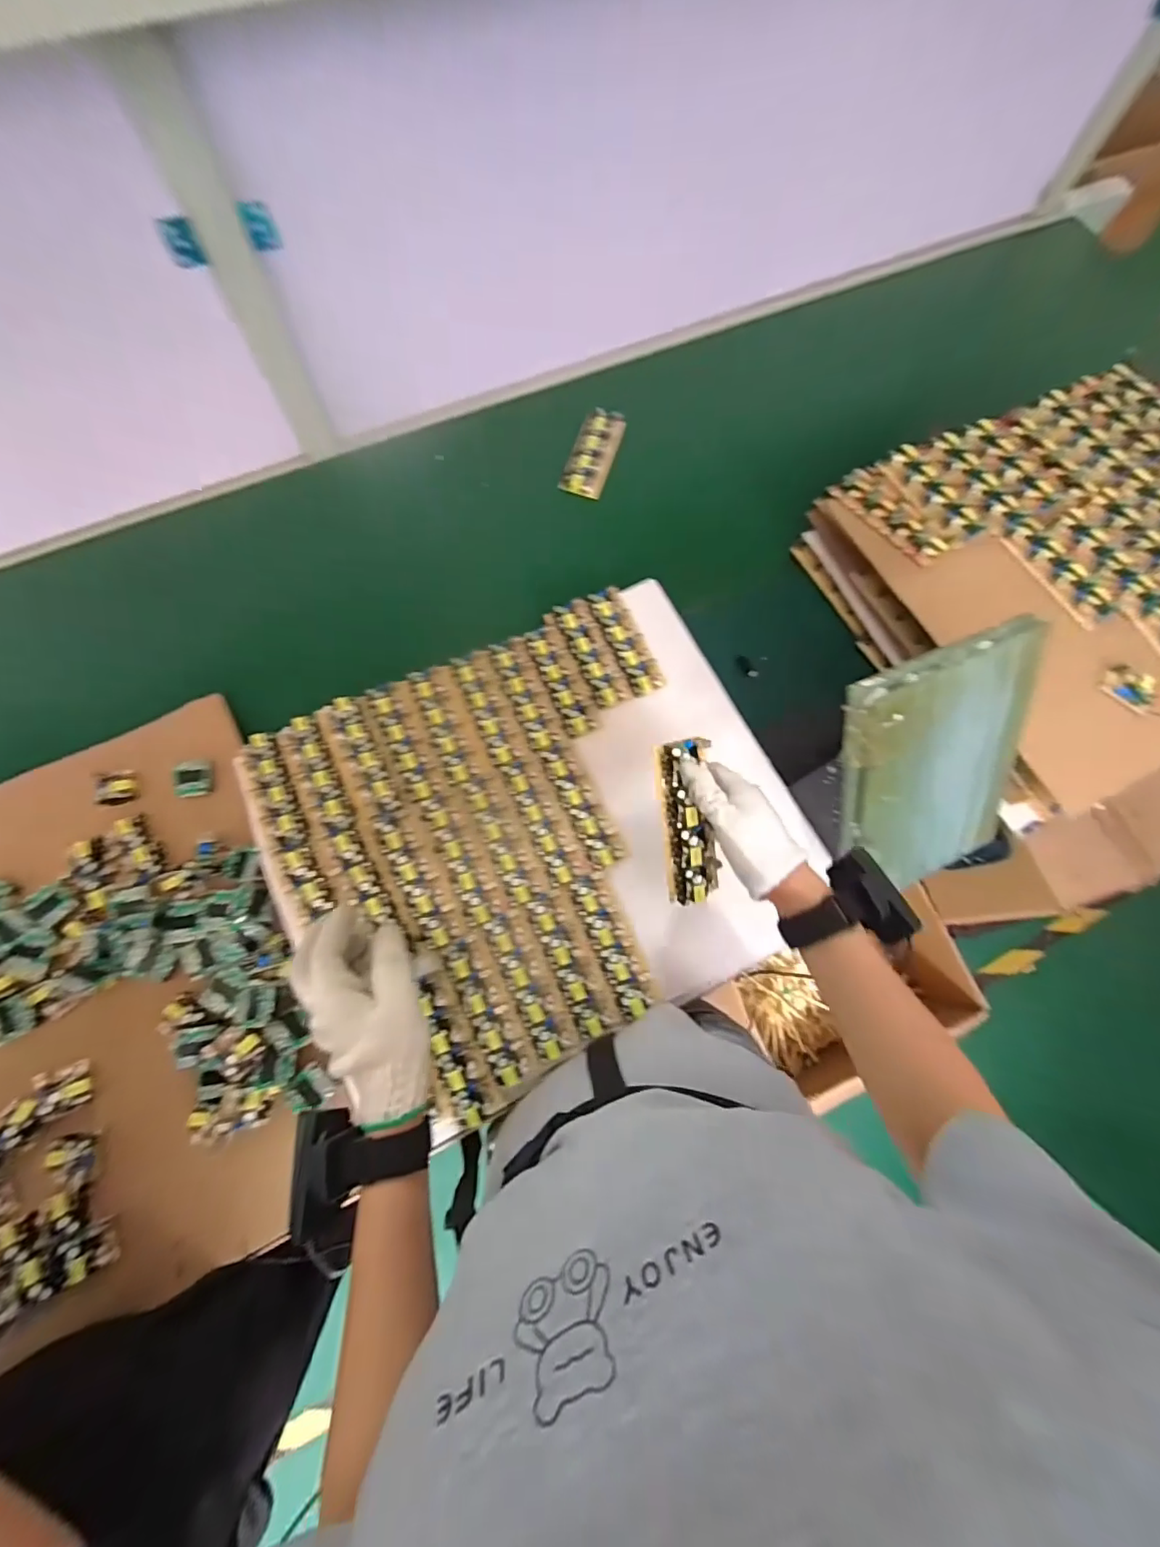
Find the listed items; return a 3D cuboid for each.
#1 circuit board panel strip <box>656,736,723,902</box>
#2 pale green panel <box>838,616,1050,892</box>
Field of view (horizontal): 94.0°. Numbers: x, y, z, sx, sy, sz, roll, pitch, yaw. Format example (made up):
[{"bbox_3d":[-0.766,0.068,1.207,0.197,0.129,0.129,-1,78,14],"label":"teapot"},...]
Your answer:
[{"bbox_3d":[0.089,0.041,0.438,0.044,0.015,0.136,-12,104,-5],"label":"circuit board panel strip"},{"bbox_3d":[0.328,0.004,0.502,0.181,0.254,0.022,-23,35,-7],"label":"pale green panel"}]

